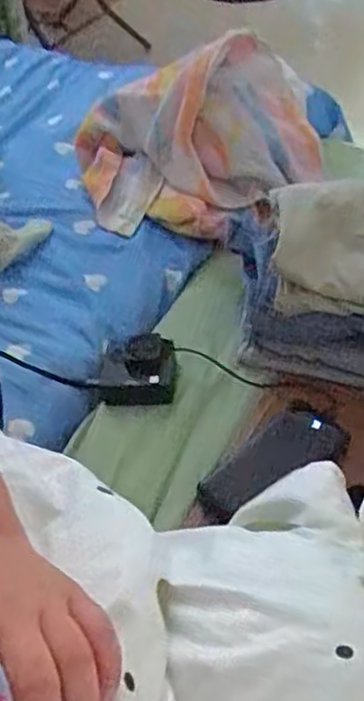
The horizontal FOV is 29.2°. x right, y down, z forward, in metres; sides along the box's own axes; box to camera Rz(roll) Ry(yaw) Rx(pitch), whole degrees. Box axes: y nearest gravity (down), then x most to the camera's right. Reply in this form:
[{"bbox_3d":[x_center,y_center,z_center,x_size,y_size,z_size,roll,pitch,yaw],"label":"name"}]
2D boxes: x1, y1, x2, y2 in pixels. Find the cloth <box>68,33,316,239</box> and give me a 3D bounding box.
[{"bbox_3d":[0.019,-0.277,0.947,0.337,0.171,0.249,-5,47,0],"label":"cloth"}]

